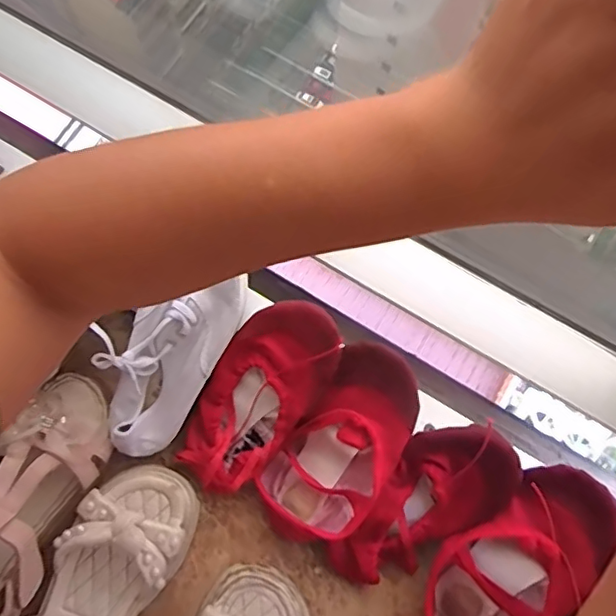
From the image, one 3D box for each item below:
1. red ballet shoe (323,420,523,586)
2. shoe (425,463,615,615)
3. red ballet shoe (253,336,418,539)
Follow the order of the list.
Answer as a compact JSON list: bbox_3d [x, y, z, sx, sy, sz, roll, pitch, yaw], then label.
[{"bbox_3d":[0.083,0.150,0.426,0.074,0.039,0.170,45,109,10],"label":"red ballet shoe"},{"bbox_3d":[0.145,0.185,0.402,0.080,0.045,0.172,32,108,8],"label":"shoe"},{"bbox_3d":[0.027,0.107,0.438,0.079,0.040,0.170,33,108,8],"label":"red ballet shoe"}]

